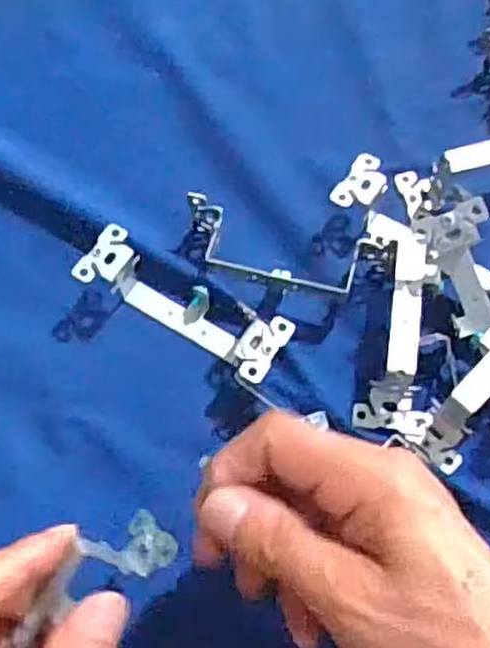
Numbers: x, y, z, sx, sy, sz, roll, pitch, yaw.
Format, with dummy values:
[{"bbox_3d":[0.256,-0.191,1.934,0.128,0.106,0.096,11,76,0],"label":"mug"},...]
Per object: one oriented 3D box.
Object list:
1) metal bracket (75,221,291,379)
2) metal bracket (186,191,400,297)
[{"bbox_3d":[-0.029,-0.007,0.356,0.102,0.027,0.031,30,70,14],"label":"metal bracket"},{"bbox_3d":[0.019,-0.035,0.363,0.104,0.026,0.028,15,67,8],"label":"metal bracket"}]

